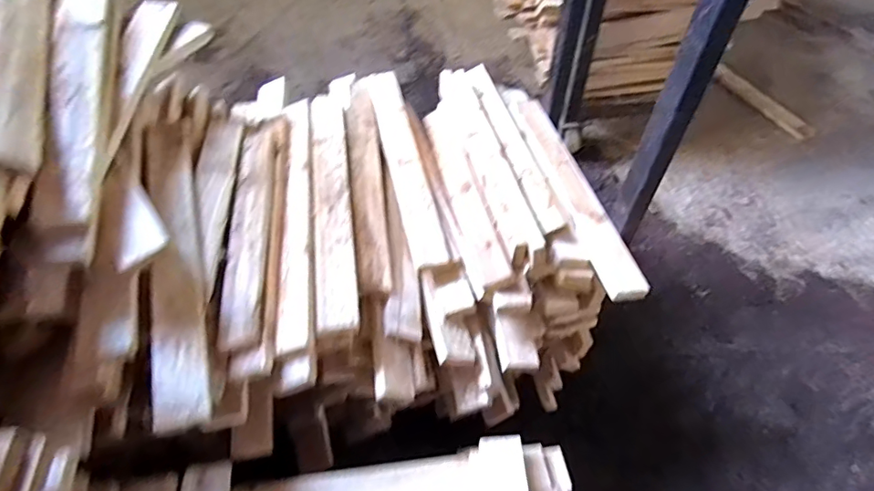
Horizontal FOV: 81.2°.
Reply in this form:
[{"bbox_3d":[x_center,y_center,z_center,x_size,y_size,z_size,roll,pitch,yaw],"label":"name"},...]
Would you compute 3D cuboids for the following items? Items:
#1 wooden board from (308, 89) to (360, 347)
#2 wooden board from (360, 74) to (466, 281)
[{"bbox_3d":[-0.168,-0.088,0.815,0.056,0.031,0.528,-7,53,-7],"label":"wooden board"},{"bbox_3d":[-0.056,-0.148,0.920,0.072,0.038,0.502,-11,53,-11],"label":"wooden board"}]

